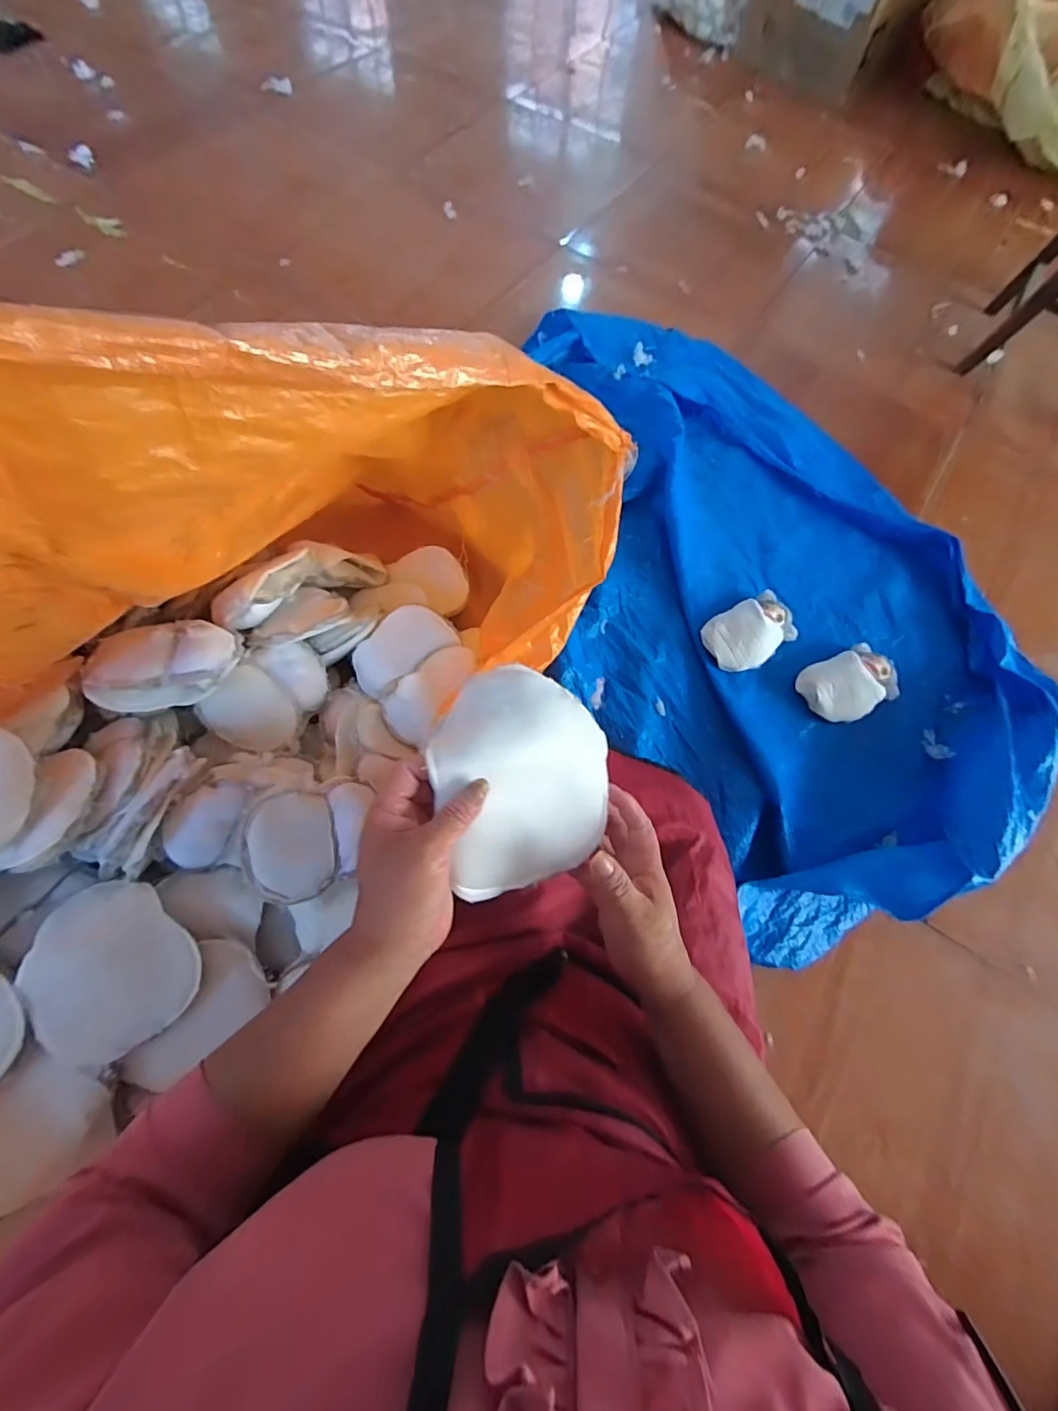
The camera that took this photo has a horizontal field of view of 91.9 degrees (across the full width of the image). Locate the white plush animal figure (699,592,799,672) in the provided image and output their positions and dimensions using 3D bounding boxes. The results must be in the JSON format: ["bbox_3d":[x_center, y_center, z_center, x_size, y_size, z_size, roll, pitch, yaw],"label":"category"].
[{"bbox_3d":[0.438,-0.143,1.006,0.186,0.051,0.121,-27,74,-11],"label":"white plush animal figure"}]

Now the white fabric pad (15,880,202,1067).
[{"bbox_3d":[-0.468,0.291,0.575,0.139,0.020,0.177,-27,81,-36],"label":"white fabric pad"}]

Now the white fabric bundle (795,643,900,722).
[{"bbox_3d":[0.608,-0.039,0.970,0.168,0.047,0.121,-22,73,-10],"label":"white fabric bundle"}]

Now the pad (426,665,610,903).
[{"bbox_3d":[-0.006,0.060,0.396,0.133,0.034,0.167,-15,105,-23],"label":"pad"}]

